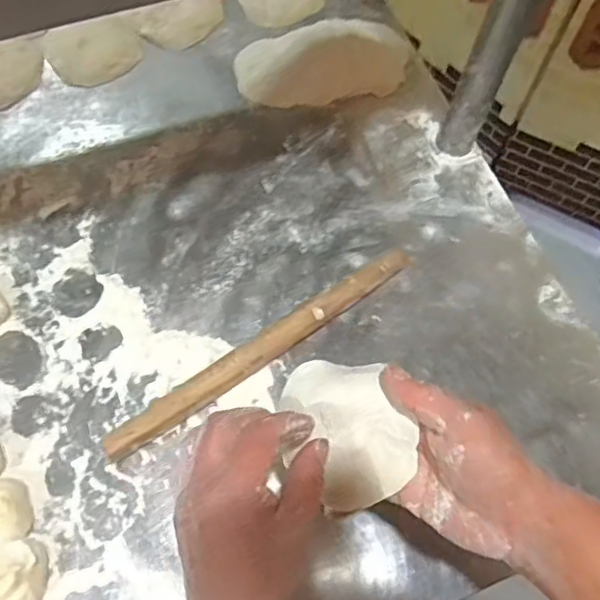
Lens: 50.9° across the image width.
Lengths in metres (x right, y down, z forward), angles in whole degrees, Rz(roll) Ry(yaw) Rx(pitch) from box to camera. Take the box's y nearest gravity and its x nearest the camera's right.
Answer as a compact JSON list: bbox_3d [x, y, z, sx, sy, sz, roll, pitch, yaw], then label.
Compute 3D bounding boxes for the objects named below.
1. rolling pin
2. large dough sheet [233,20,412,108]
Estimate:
[{"bbox_3d":[-0.026,0.041,0.553,0.315,0.027,0.023,-34,71,-17],"label":"rolling pin"},{"bbox_3d":[0.028,-0.259,0.680,0.193,0.052,0.080,-10,66,-8],"label":"large dough sheet"}]

